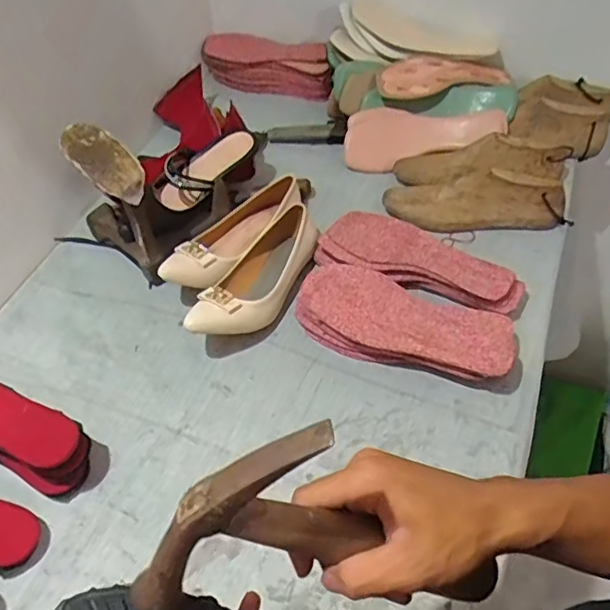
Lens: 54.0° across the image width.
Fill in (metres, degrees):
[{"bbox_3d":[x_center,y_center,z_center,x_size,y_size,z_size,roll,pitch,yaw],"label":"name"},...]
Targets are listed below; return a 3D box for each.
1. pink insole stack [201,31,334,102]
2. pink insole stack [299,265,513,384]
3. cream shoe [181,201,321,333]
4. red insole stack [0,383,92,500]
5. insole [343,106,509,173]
[{"bbox_3d":[-0.058,-0.451,1.103,0.268,0.086,0.089,18,53,18],"label":"pink insole stack"},{"bbox_3d":[0.115,0.025,0.719,0.255,0.055,0.103,21,54,20],"label":"pink insole stack"},{"bbox_3d":[-0.061,-0.035,0.772,0.096,0.072,0.237,18,53,18],"label":"cream shoe"},{"bbox_3d":[-0.343,0.133,0.659,0.239,0.067,0.079,16,53,17],"label":"red insole stack"},{"bbox_3d":[0.180,-0.263,0.921,0.241,0.032,0.095,-2,91,17],"label":"insole"}]

